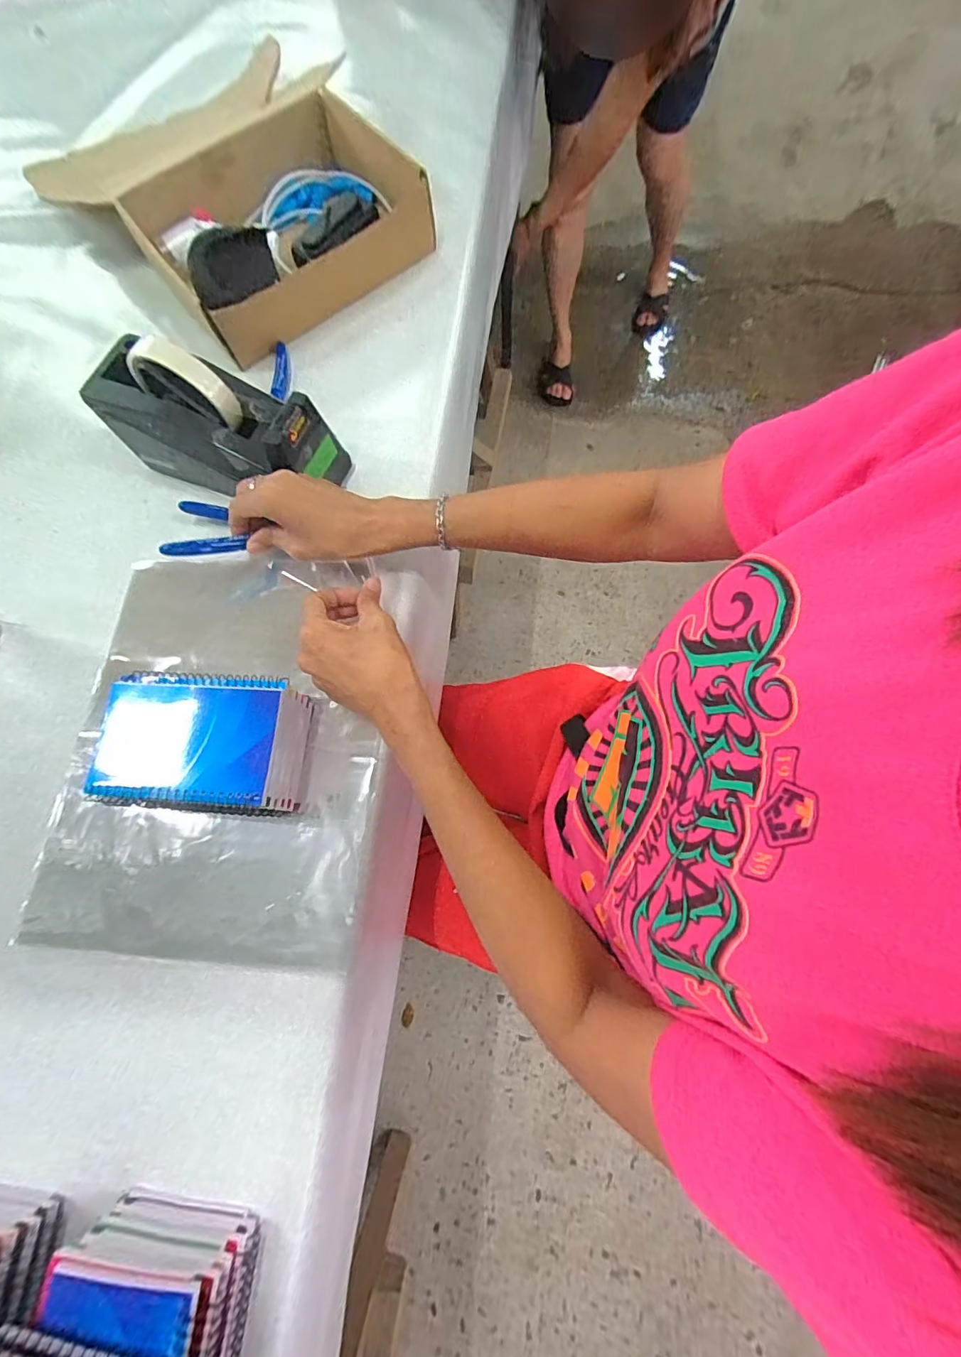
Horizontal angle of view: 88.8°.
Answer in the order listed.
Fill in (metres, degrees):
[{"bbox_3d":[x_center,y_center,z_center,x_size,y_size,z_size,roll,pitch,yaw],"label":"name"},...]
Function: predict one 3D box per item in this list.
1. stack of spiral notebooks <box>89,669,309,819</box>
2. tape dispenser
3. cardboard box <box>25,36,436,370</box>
[{"bbox_3d":[-0.209,0.051,0.380,0.128,0.063,0.098,4,73,3],"label":"stack of spiral notebooks"},{"bbox_3d":[-0.232,-0.232,0.442,0.199,0.118,0.083,17,74,7],"label":"tape dispenser"},{"bbox_3d":[-0.225,-0.507,0.547,0.284,0.094,0.235,-42,76,-10],"label":"cardboard box"}]

